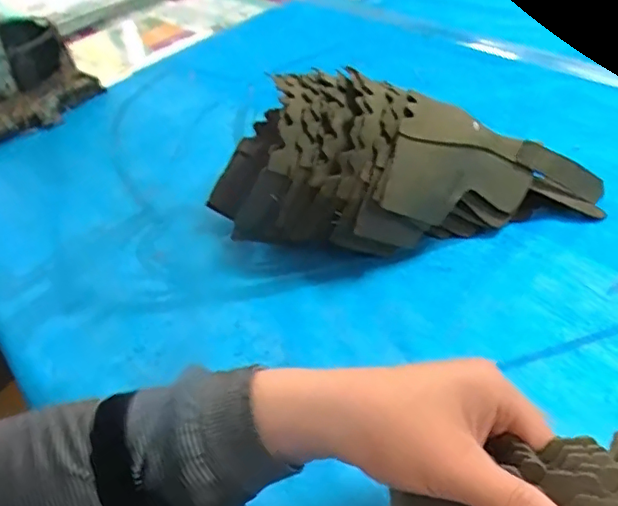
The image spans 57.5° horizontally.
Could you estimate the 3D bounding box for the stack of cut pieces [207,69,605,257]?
[{"bbox_3d":[0.089,-0.081,0.532,0.365,0.113,0.157,9,45,18],"label":"stack of cut pieces"}]

